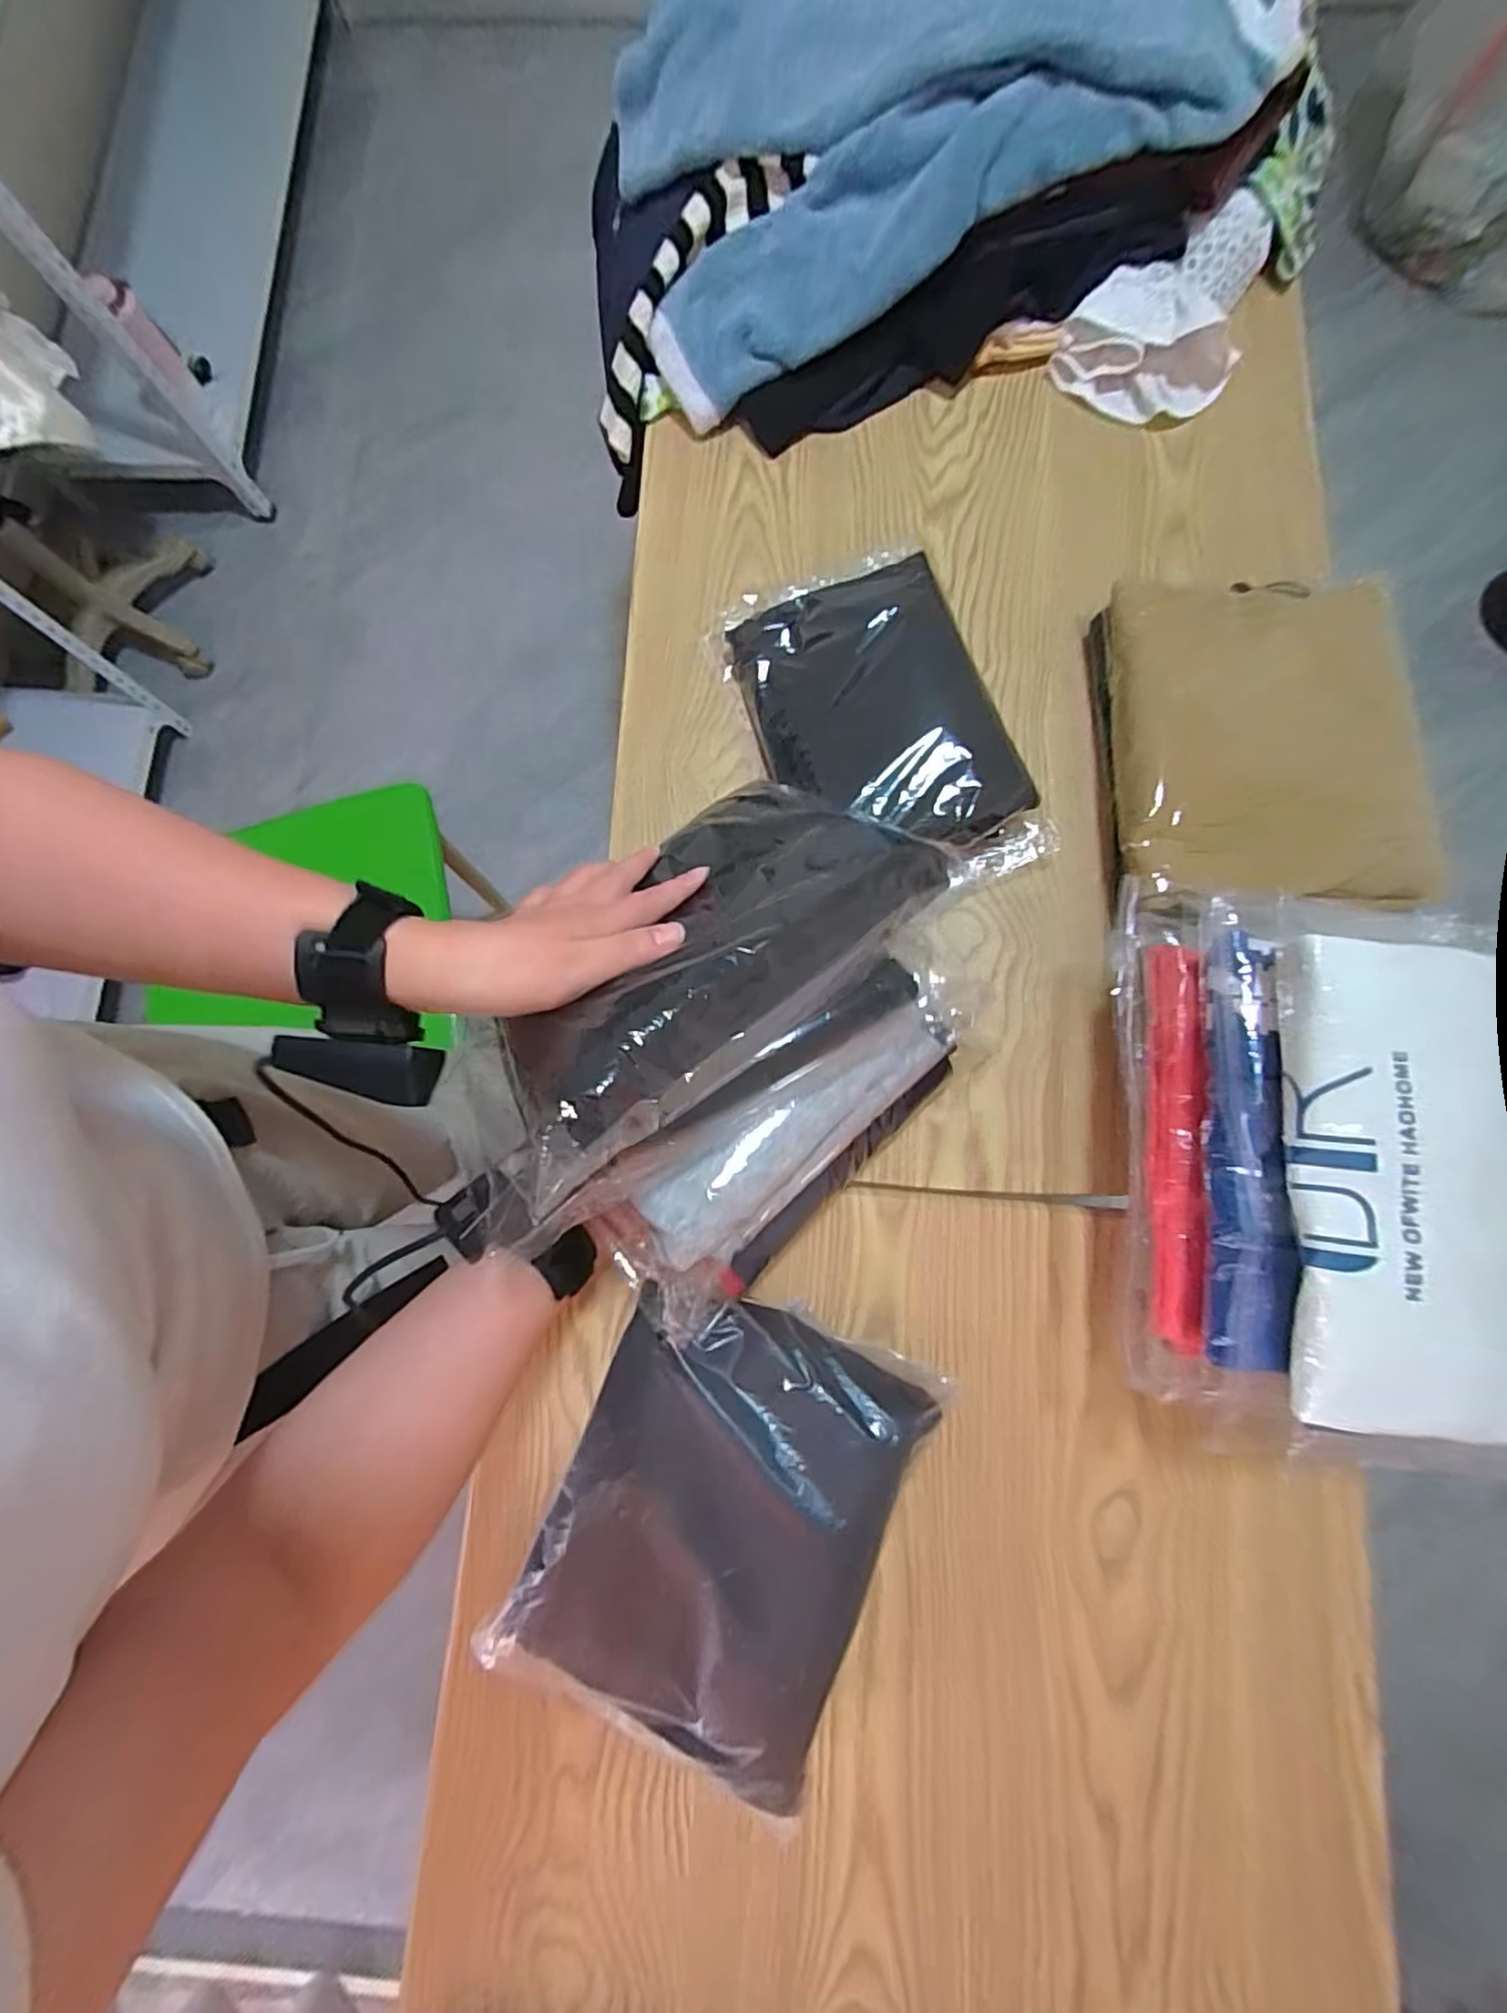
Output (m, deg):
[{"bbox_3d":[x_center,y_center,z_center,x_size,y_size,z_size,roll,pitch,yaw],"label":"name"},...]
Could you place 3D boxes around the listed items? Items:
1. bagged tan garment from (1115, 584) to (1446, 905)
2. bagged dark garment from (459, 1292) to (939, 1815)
[{"bbox_3d":[0.372,-0.199,0.491,0.200,0.023,0.252,3,79,2],"label":"bagged tan garment"},{"bbox_3d":[-0.021,0.307,0.410,0.187,0.077,0.235,24,82,6],"label":"bagged dark garment"}]

